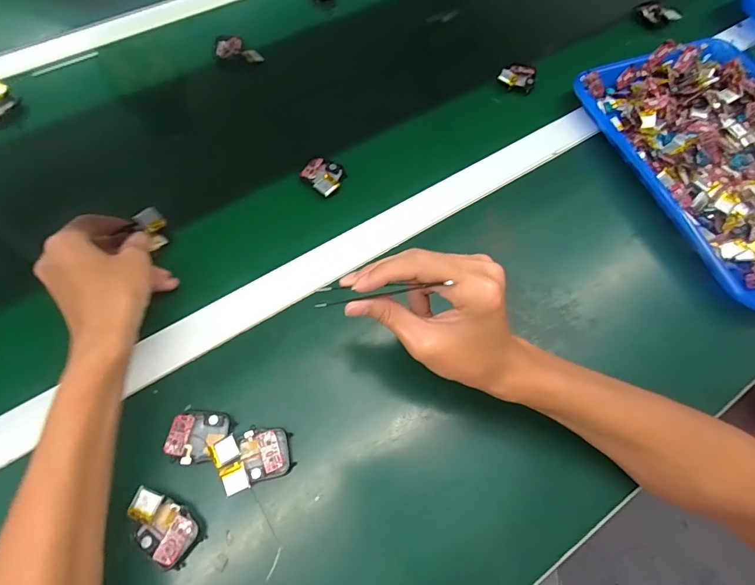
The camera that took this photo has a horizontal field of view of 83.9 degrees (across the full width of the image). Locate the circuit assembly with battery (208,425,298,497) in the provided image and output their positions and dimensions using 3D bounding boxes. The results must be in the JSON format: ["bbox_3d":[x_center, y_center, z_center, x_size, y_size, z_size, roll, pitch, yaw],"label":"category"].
[{"bbox_3d":[-0.098,0.132,0.336,0.056,0.019,0.042,-18,67,-10],"label":"circuit assembly with battery"}]

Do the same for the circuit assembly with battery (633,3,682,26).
[{"bbox_3d":[0.410,-0.408,0.616,0.061,0.023,0.014,29,68,11],"label":"circuit assembly with battery"}]

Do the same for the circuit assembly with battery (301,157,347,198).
[{"bbox_3d":[-0.056,-0.129,0.458,0.044,0.014,0.048,-40,73,-18],"label":"circuit assembly with battery"}]

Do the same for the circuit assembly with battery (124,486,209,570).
[{"bbox_3d":[-0.159,0.174,0.311,0.055,0.022,0.034,34,69,13],"label":"circuit assembly with battery"}]

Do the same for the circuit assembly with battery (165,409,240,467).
[{"bbox_3d":[-0.137,0.117,0.339,0.053,0.021,0.041,5,65,0],"label":"circuit assembly with battery"}]

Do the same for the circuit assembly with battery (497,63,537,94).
[{"bbox_3d":[0.179,-0.278,0.541,0.048,0.017,0.041,10,66,3],"label":"circuit assembly with battery"}]

